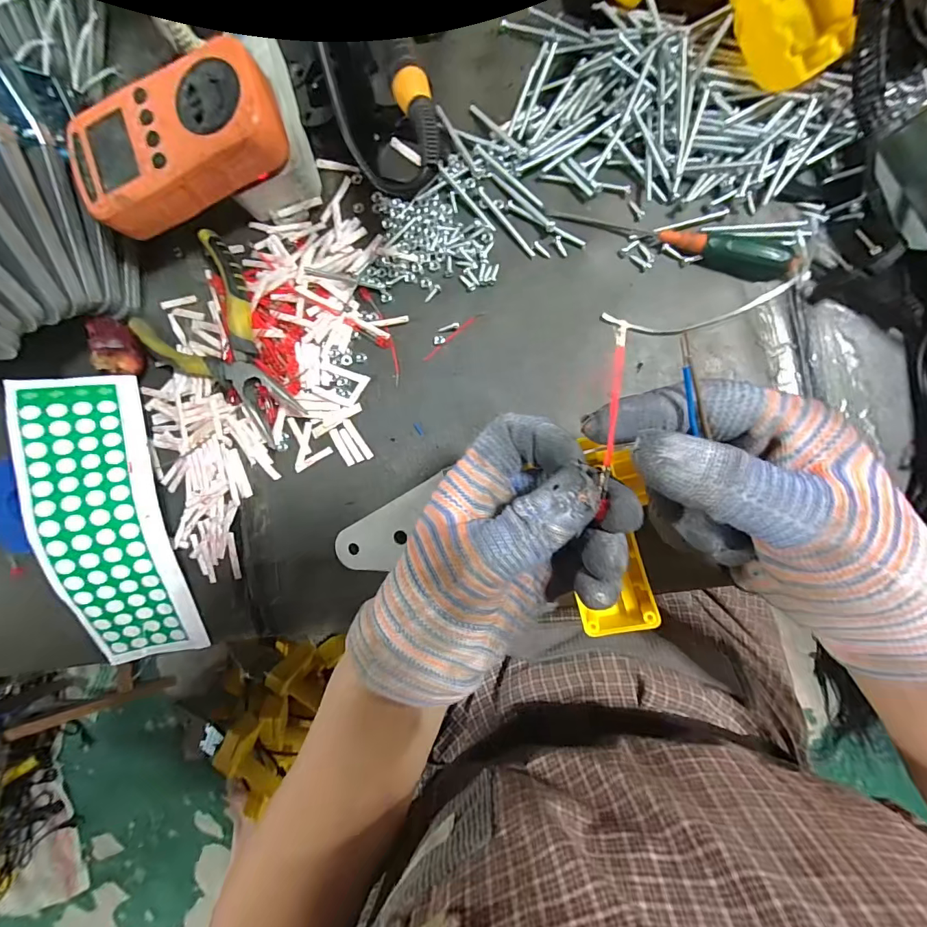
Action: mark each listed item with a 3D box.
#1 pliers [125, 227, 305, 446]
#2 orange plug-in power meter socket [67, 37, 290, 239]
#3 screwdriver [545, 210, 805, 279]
[{"bbox_3d":[-0.164,-0.084,0.305,0.138,0.020,0.090,45,98,5],"label":"pliers"},{"bbox_3d":[-0.174,-0.197,0.267,0.128,0.034,0.066,-17,89,9],"label":"orange plug-in power meter socket"},{"bbox_3d":[0.127,-0.137,0.262,0.146,0.016,0.018,19,94,8],"label":"screwdriver"}]

